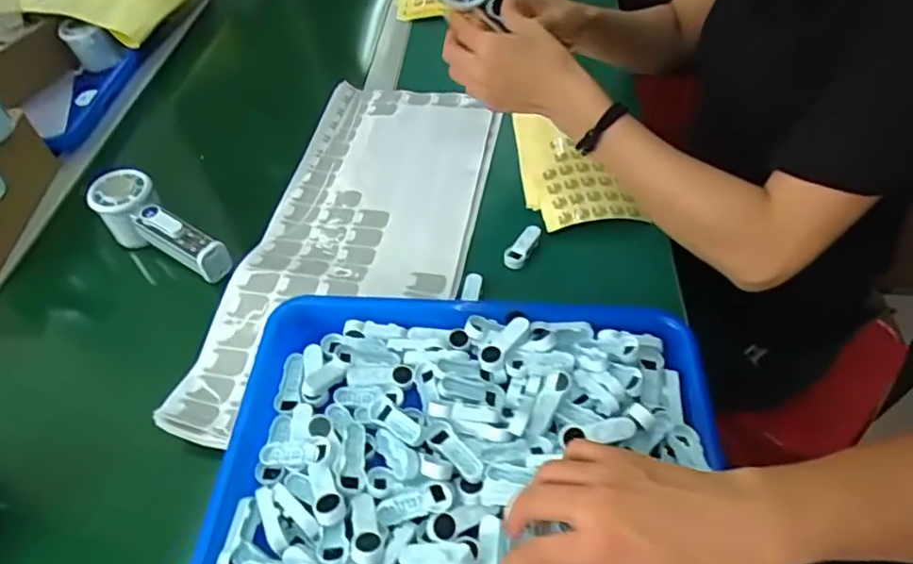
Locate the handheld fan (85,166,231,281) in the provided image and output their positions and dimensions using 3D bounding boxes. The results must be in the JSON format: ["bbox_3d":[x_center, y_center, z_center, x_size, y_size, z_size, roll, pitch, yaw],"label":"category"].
[{"bbox_3d":[-0.281,-0.051,0.580,0.151,0.052,0.051,31,58,10],"label":"handheld fan"}]

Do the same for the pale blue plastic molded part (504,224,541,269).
[{"bbox_3d":[0.060,-0.033,0.560,0.020,0.016,0.046,21,55,22],"label":"pale blue plastic molded part"}]

